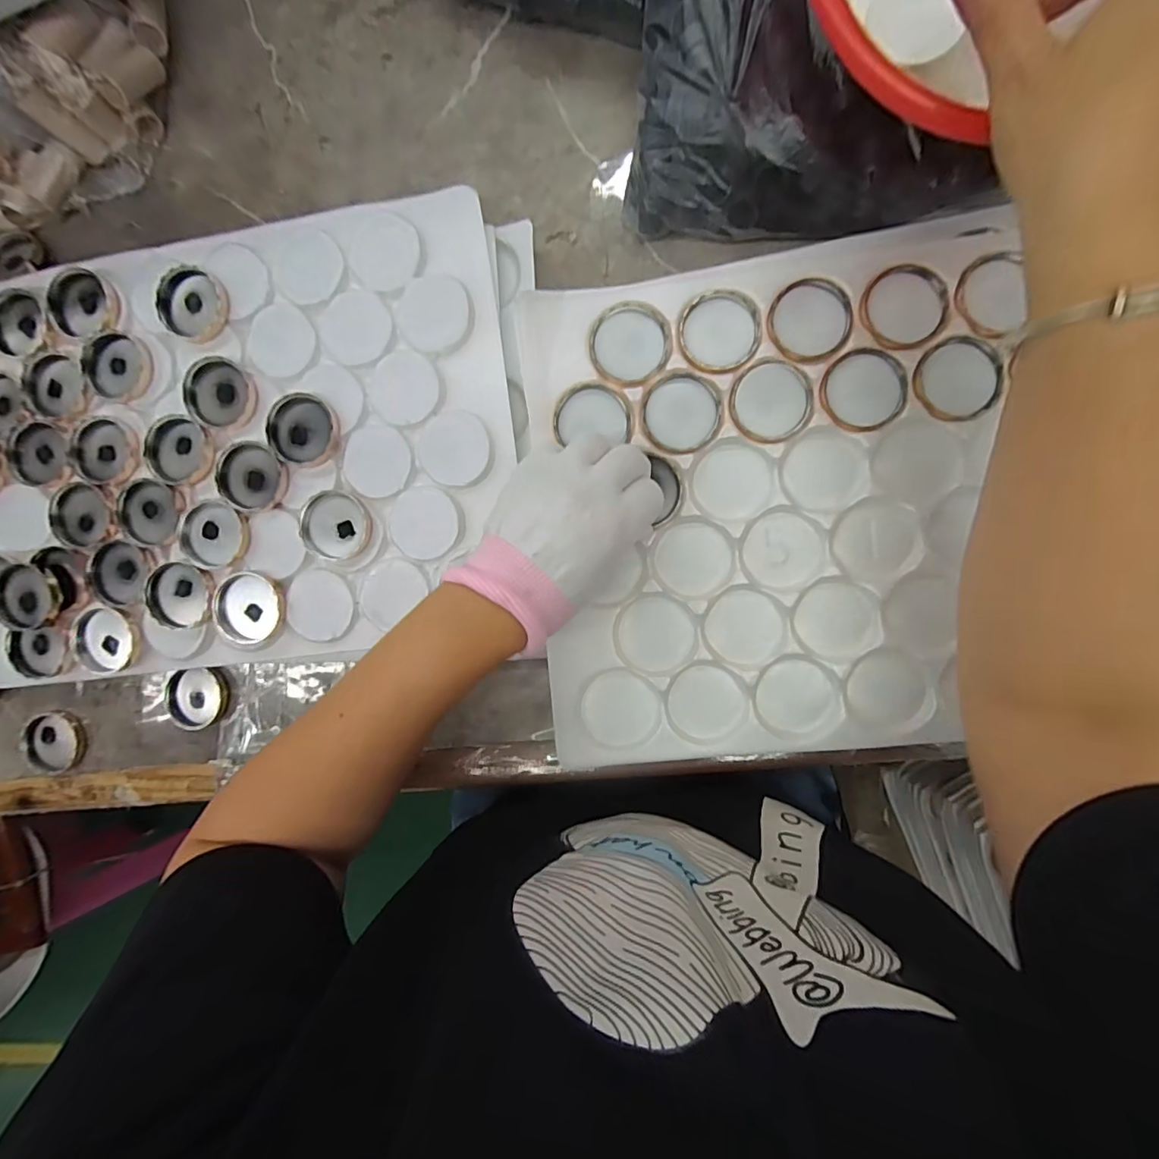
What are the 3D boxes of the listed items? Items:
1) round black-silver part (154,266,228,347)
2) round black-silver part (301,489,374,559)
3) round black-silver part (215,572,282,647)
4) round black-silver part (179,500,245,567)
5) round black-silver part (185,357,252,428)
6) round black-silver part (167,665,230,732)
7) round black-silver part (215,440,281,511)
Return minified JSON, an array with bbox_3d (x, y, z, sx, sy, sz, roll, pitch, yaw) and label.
[{"bbox_3d":[-0.271,-0.192,0.367,0.047,0.011,0.045,0,93,6],"label":"round black-silver part"},{"bbox_3d":[-0.170,-0.038,0.367,0.047,0.006,0.045,0,93,6],"label":"round black-silver part"},{"bbox_3d":[-0.235,0.021,0.374,0.048,0.005,0.049,0,93,6],"label":"round black-silver part"},{"bbox_3d":[-0.261,-0.032,0.377,0.047,0.009,0.047,0,93,6],"label":"round black-silver part"},{"bbox_3d":[-0.254,-0.131,0.366,0.045,0.009,0.043,0,93,6],"label":"round black-silver part"},{"bbox_3d":[-0.299,0.092,0.408,0.051,0.014,0.048,0,93,6],"label":"round black-silver part"},{"bbox_3d":[-0.233,-0.074,0.369,0.046,0.004,0.046,0,93,6],"label":"round black-silver part"}]

